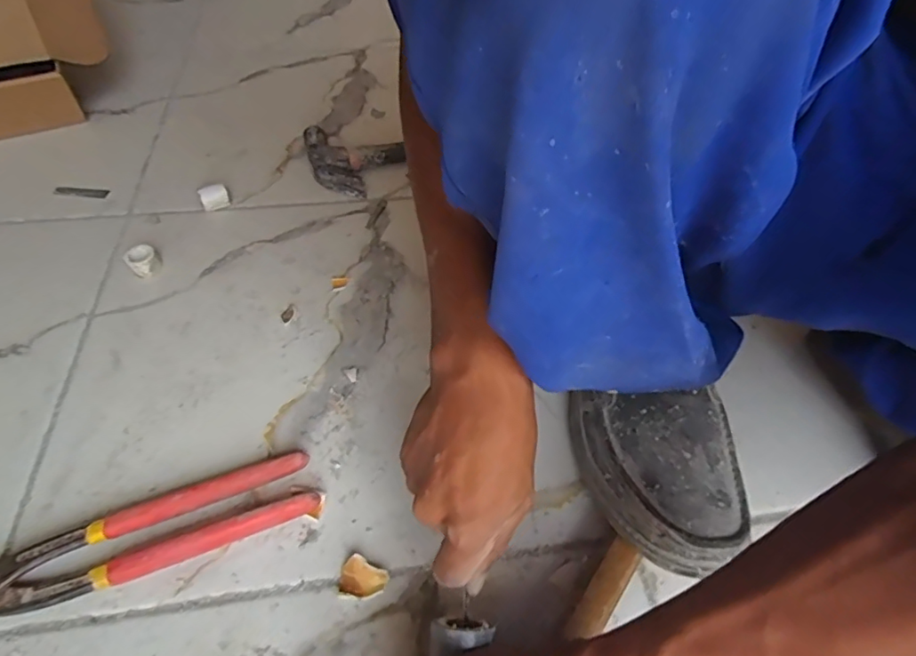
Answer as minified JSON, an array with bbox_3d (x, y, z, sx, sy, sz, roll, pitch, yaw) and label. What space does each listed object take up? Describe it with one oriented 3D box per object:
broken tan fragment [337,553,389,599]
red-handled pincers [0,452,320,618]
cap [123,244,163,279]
[{"bbox_3d":[-0.060,0.157,0.348,0.031,0.011,0.025,0,49,-4],"label":"broken tan fragment"},{"bbox_3d":[-0.203,0.136,0.350,0.218,0.023,0.043,-18,52,-18],"label":"red-handled pincers"},{"bbox_3d":[-0.296,-0.062,0.521,0.028,0.022,0.030,2,49,-2],"label":"cap"}]

